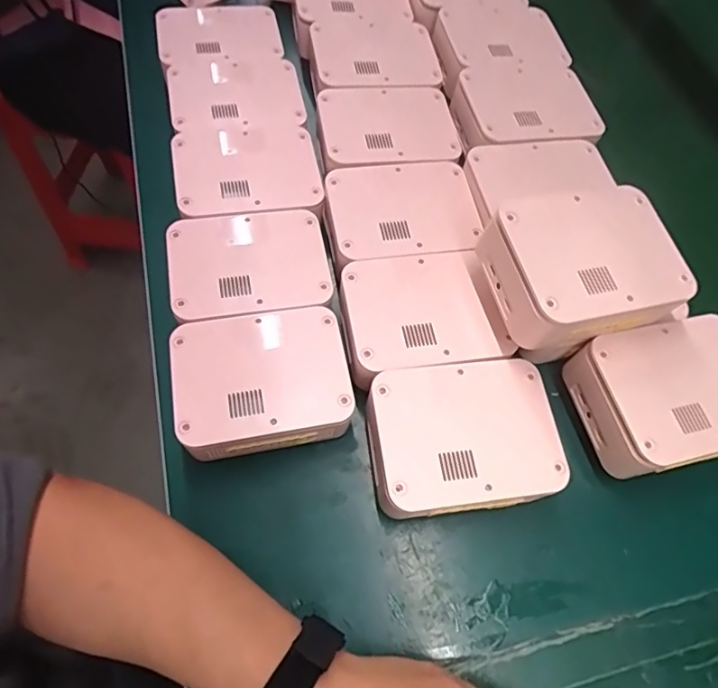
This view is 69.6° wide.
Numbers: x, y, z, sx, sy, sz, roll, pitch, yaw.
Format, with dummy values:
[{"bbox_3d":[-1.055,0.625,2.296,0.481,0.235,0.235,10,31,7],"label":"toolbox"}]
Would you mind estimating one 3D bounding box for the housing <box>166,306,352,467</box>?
[{"bbox_3d":[-0.072,0.030,0.403,0.125,0.055,0.099,-11,64,-6],"label":"housing"}]

